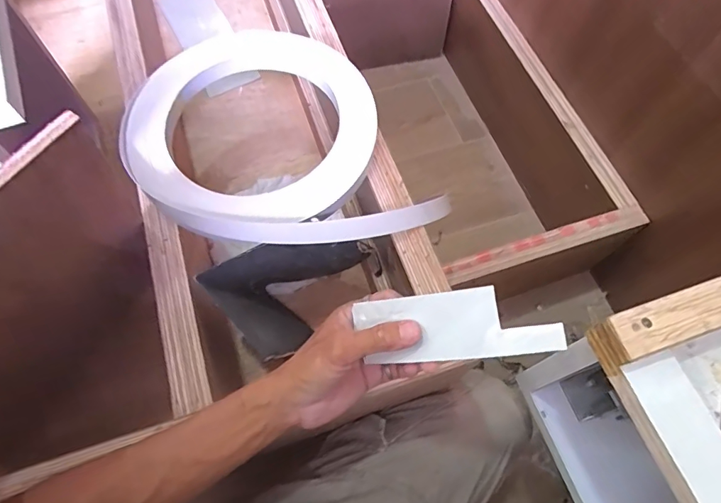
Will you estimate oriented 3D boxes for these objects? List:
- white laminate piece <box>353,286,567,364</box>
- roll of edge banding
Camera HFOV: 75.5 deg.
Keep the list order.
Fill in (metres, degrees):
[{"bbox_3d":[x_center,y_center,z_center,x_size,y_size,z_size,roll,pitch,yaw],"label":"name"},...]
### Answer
[{"bbox_3d":[0.065,0.054,0.340,0.146,0.008,0.048,-10,90,25],"label":"white laminate piece"},{"bbox_3d":[-0.103,-0.120,0.500,0.266,0.047,0.341,-30,69,-15],"label":"roll of edge banding"}]

